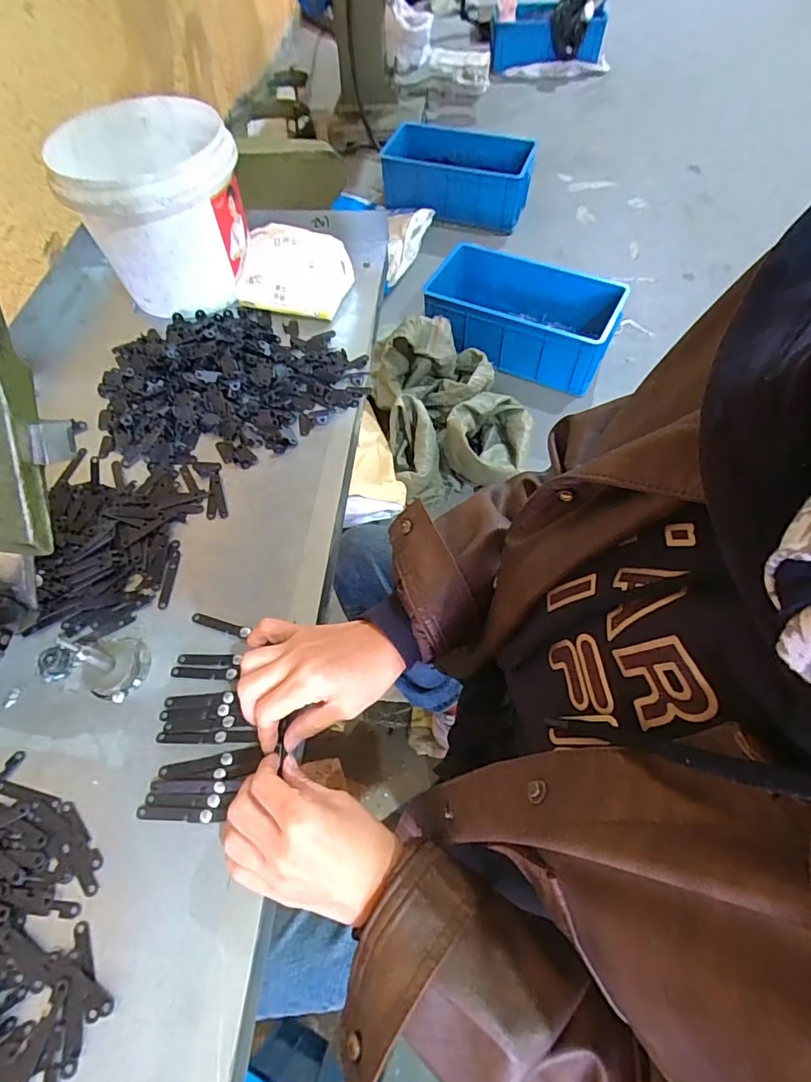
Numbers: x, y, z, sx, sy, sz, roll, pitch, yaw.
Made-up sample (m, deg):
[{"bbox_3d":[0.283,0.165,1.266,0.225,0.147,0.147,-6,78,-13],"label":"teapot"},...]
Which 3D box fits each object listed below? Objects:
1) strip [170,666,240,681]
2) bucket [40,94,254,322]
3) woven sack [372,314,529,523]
[{"bbox_3d":[-0.158,0.102,0.391,0.052,0.004,0.010,2,62,4],"label":"strip"},{"bbox_3d":[-0.275,-0.384,0.574,0.168,0.142,0.189,-21,63,-9],"label":"bucket"},{"bbox_3d":[0.119,-0.402,1.424,0.387,0.260,0.548,-13,62,-5],"label":"woven sack"}]

